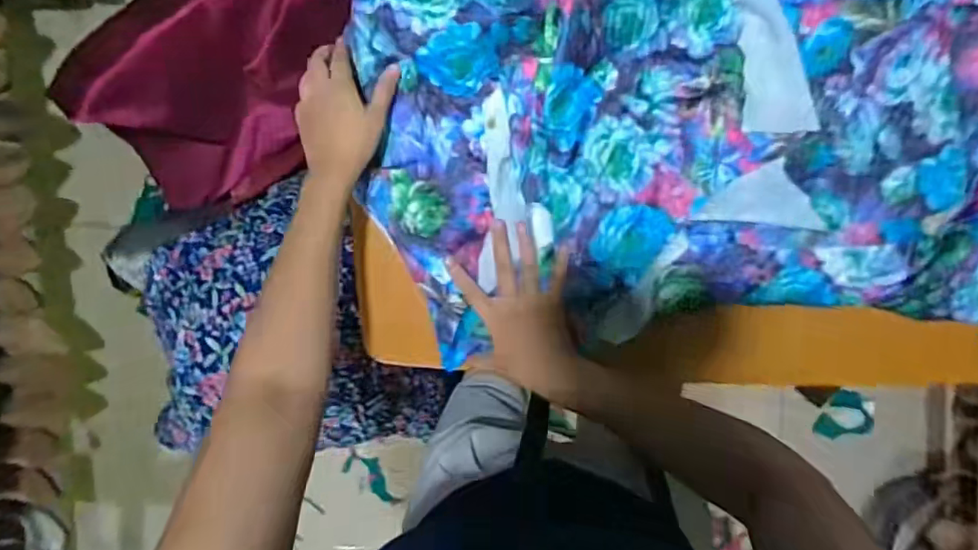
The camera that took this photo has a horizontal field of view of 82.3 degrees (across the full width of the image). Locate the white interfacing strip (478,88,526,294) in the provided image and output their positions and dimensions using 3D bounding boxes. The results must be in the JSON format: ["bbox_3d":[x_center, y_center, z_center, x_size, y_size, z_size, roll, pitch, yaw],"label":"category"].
[{"bbox_3d":[0.013,-0.079,0.528,0.041,0.012,0.179,2,99,6],"label":"white interfacing strip"}]

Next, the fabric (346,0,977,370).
[{"bbox_3d":[0.247,-0.129,0.509,0.717,0.048,0.372,-4,95,5],"label":"fabric"}]

